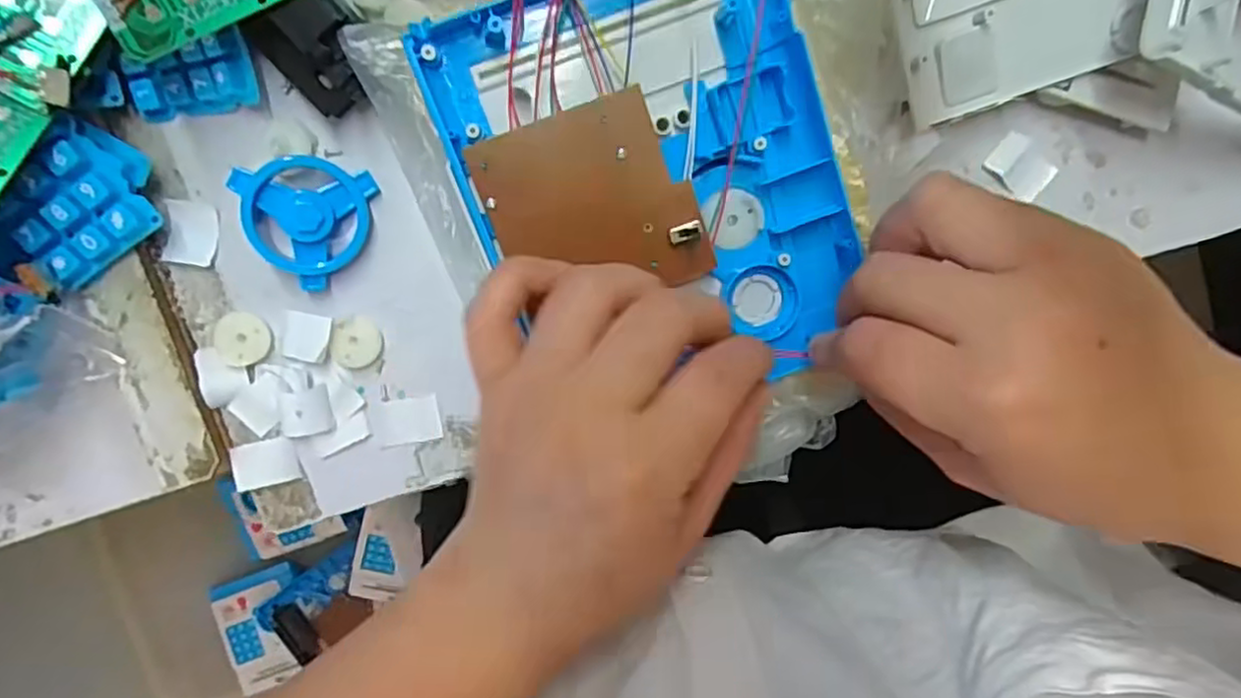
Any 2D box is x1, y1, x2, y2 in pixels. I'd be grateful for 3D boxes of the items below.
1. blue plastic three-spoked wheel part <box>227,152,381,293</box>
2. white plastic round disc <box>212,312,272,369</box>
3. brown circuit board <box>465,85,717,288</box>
[{"bbox_3d":[-0.133,-0.054,0.286,0.053,0.012,0.053,13,95,-28],"label":"blue plastic three-spoked wheel part"},{"bbox_3d":[-0.166,-0.004,0.300,0.023,0.004,0.023,0,97,-2],"label":"white plastic round disc"},{"bbox_3d":[-0.010,-0.052,0.255,0.073,0.004,0.070,-21,102,0],"label":"brown circuit board"}]

